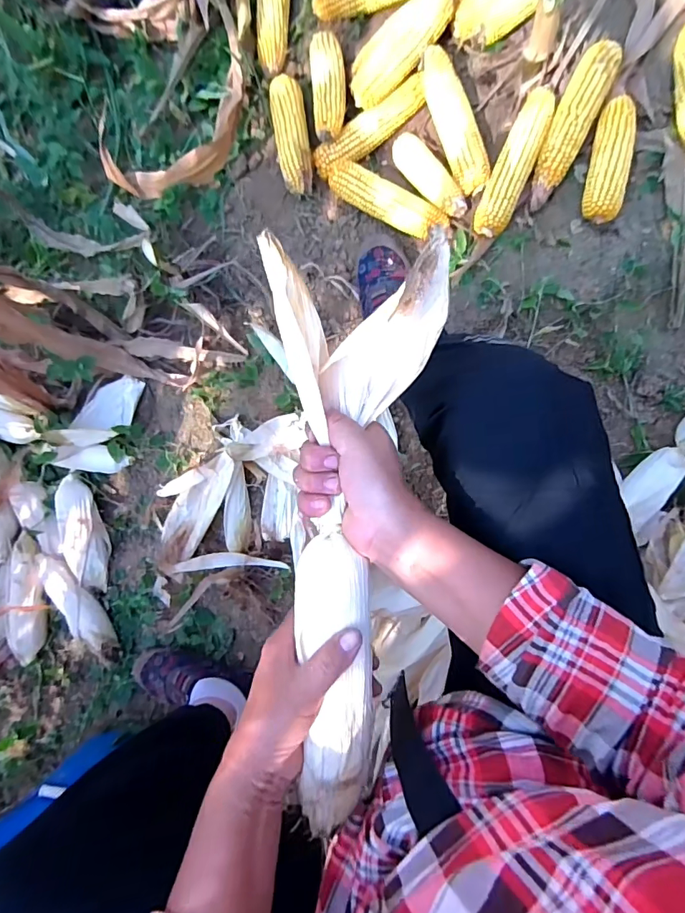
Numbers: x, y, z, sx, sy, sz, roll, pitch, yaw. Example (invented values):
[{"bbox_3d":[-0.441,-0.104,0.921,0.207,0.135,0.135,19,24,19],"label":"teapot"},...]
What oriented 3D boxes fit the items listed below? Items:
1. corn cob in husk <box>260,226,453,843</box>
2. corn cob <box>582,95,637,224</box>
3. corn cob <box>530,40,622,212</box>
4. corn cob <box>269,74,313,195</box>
[{"bbox_3d":[0.010,0.057,0.335,0.125,0.051,0.407,-1,87,8],"label":"corn cob in husk"},{"bbox_3d":[0.381,-0.419,0.667,0.051,0.048,0.156,7,90,11],"label":"corn cob"},{"bbox_3d":[0.327,-0.475,0.678,0.054,0.049,0.210,26,96,6],"label":"corn cob"},{"bbox_3d":[-0.083,-0.518,0.763,0.057,0.045,0.184,-8,87,11],"label":"corn cob"}]

